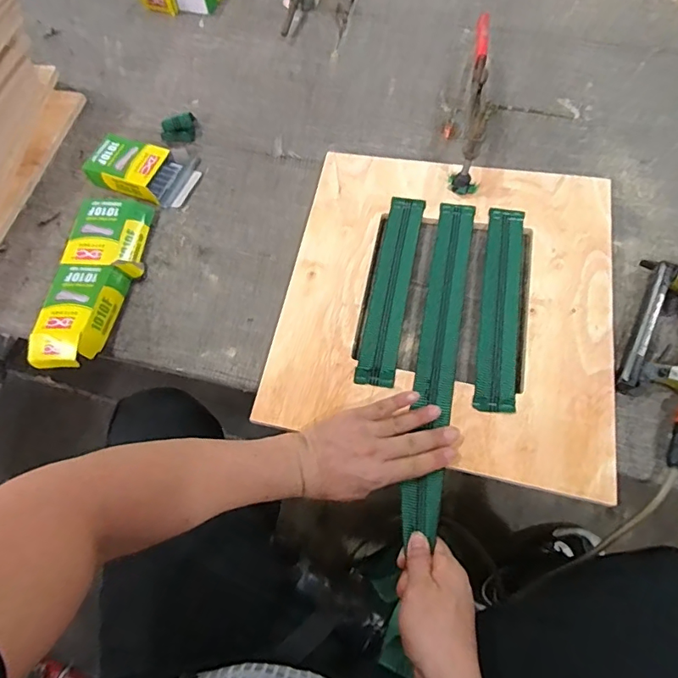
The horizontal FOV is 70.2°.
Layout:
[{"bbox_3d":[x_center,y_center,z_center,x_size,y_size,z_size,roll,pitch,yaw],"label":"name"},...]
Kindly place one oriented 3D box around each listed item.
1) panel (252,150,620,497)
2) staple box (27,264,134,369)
[{"bbox_3d":[0.136,-0.054,0.613,0.395,0.012,0.418,10,67,8],"label":"panel"},{"bbox_3d":[-0.338,-0.029,0.622,0.090,0.045,0.143,7,66,6],"label":"staple box"}]

